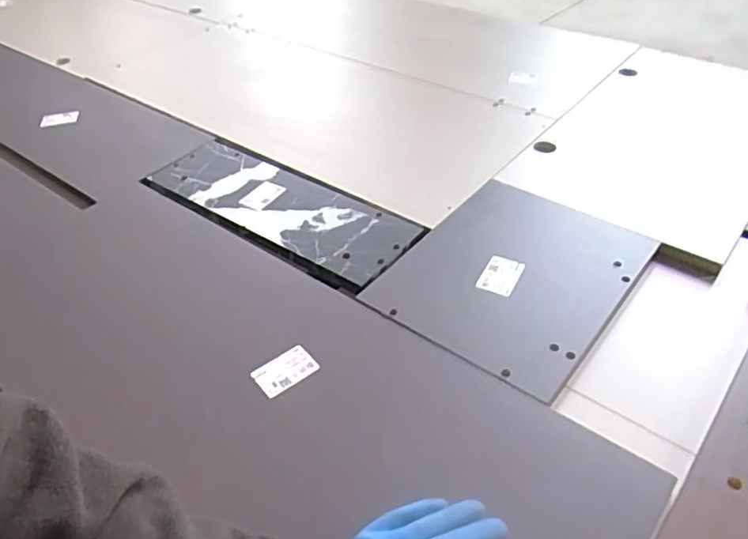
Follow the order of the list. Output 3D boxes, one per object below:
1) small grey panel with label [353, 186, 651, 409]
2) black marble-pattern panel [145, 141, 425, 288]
[{"bbox_3d":[0.168,-0.003,0.719,0.237,0.017,0.312,27,49,28],"label":"small grey panel with label"},{"bbox_3d":[-0.134,-0.092,0.828,0.394,0.011,0.133,26,48,31],"label":"black marble-pattern panel"}]

